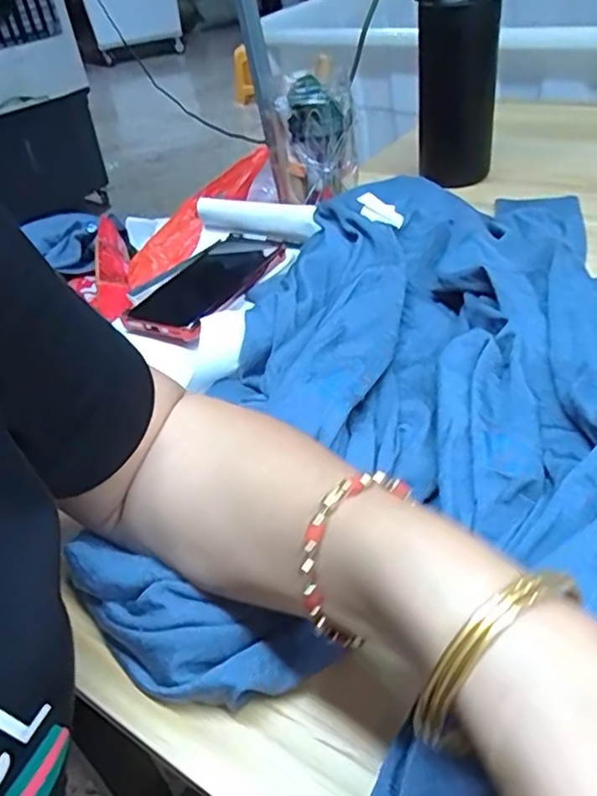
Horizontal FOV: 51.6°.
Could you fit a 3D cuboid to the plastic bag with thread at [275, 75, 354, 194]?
[{"bbox_3d":[0.020,-0.257,0.606,0.068,0.103,0.039,-6,38,4],"label":"plastic bag with thread"}]

